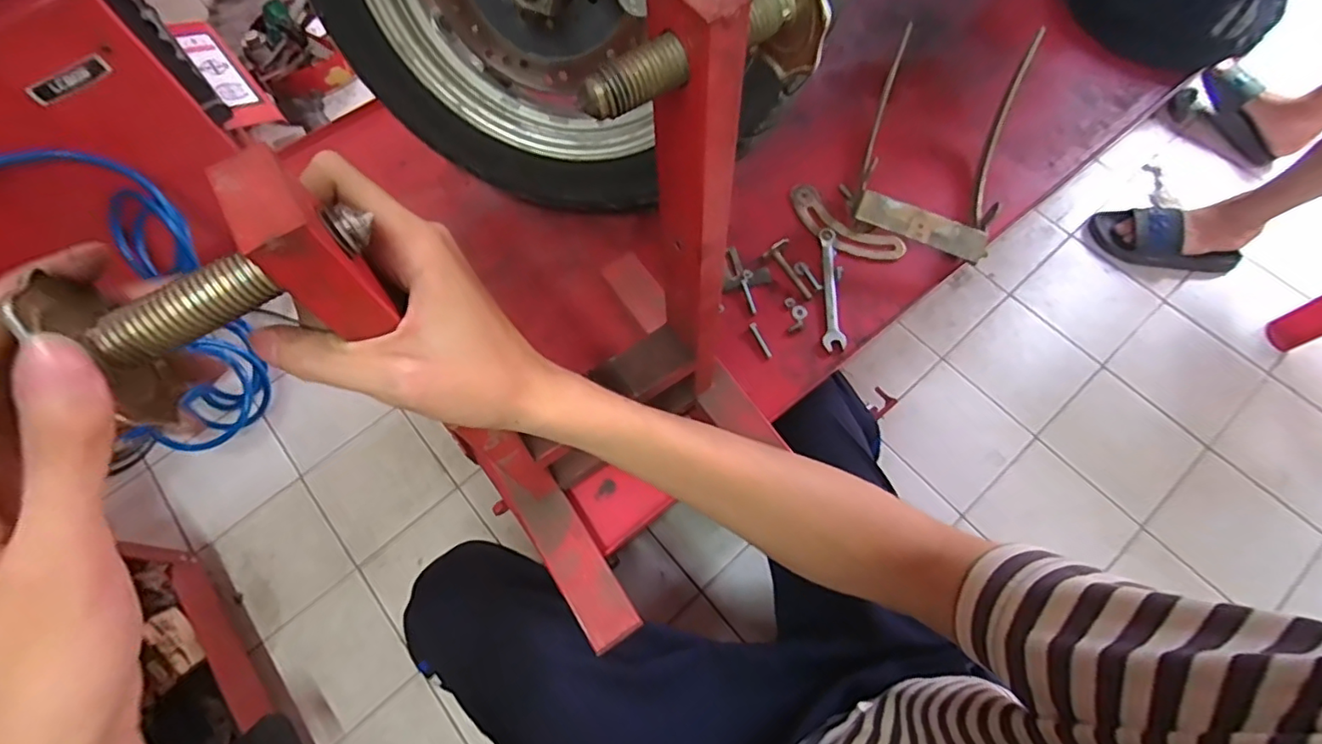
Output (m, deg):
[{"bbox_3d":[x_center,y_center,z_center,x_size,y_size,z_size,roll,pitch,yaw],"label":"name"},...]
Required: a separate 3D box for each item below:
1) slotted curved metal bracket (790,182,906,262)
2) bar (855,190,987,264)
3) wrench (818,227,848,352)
[{"bbox_3d":[0.184,-0.149,0.611,0.131,0.011,0.048,40,74,17],"label":"slotted curved metal bracket"},{"bbox_3d":[0.249,-0.139,0.560,0.123,0.008,0.029,23,94,3],"label":"bar"},{"bbox_3d":[0.167,-0.085,0.583,0.021,0.009,0.137,1,67,2],"label":"wrench"}]

